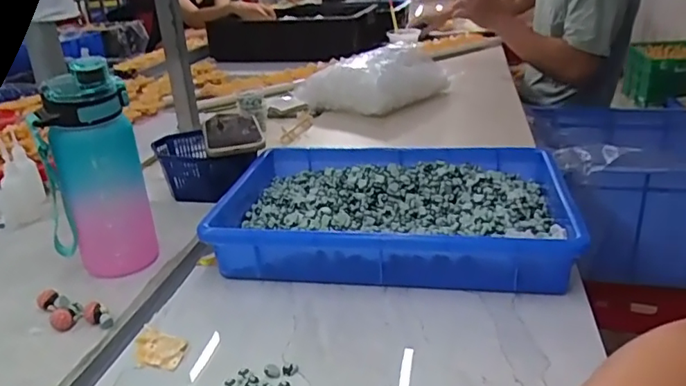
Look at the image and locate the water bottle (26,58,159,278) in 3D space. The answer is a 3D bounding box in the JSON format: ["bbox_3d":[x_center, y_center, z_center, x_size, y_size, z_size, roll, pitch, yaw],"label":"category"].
[{"bbox_3d":[-0.254,-0.017,0.565,0.091,0.212,0.065,3,25,11],"label":"water bottle"}]

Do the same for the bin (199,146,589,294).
[{"bbox_3d":[0.052,0.019,0.624,0.360,0.069,0.239,3,25,11],"label":"bin"}]

